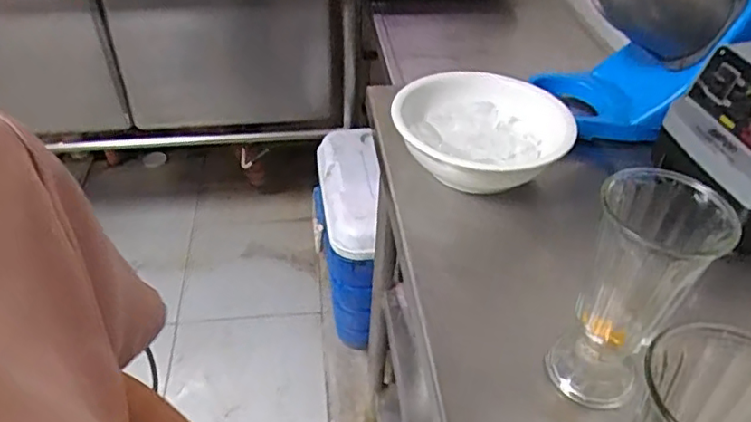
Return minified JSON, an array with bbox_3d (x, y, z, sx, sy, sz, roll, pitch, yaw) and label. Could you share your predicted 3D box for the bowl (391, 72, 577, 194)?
[{"bbox_3d":[0.124,-0.099,0.723,0.193,0.063,0.210,1,41,-1],"label":"bowl"}]

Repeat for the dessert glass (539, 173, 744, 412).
[{"bbox_3d":[0.193,0.064,0.462,0.078,0.180,0.085,1,41,-1],"label":"dessert glass"}]

